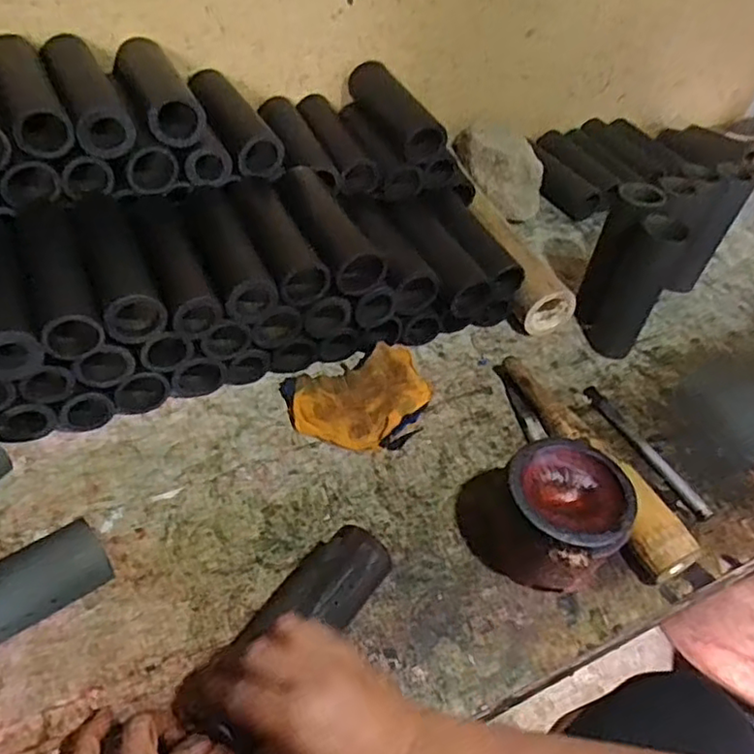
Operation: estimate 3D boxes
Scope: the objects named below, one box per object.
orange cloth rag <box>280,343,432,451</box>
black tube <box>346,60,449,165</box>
[{"bbox_3d":[-0.012,0.026,0.701,0.157,0.035,0.122,-17,43,-28],"label":"orange cloth rag"},{"bbox_3d":[0.017,-0.360,0.844,0.057,0.055,0.196,-16,56,-26],"label":"black tube"}]

